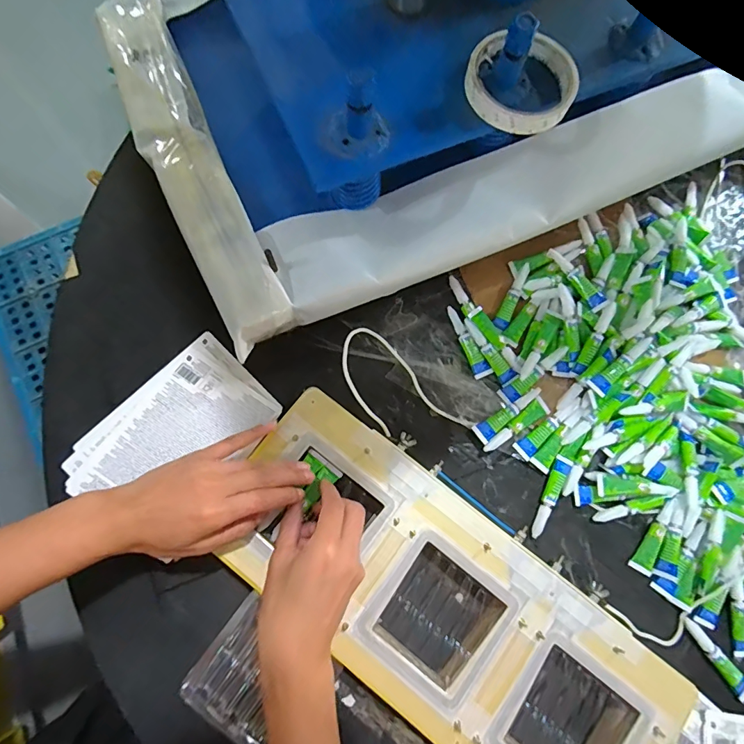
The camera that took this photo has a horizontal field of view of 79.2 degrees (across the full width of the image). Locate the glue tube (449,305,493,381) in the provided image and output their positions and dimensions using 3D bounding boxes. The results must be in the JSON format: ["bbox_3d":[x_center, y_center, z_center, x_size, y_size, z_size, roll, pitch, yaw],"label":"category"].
[{"bbox_3d":[0.098,-0.031,0.473,0.018,0.010,0.081,-28,80,-10],"label":"glue tube"}]

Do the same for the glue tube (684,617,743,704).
[{"bbox_3d":[0.320,0.265,0.413,0.019,0.007,0.078,-38,82,-11],"label":"glue tube"}]

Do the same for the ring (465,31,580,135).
[{"bbox_3d":[0.123,-0.238,0.373,0.087,0.021,0.081,1,77,-4],"label":"ring"}]

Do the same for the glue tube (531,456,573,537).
[{"bbox_3d":[0.176,0.123,0.440,0.016,0.008,0.082,25,76,2],"label":"glue tube"}]

